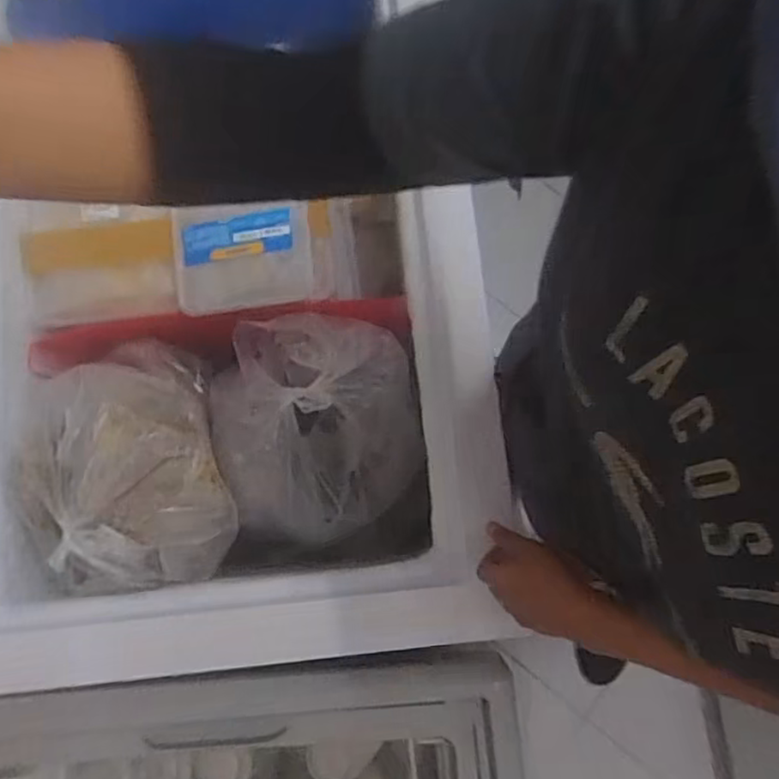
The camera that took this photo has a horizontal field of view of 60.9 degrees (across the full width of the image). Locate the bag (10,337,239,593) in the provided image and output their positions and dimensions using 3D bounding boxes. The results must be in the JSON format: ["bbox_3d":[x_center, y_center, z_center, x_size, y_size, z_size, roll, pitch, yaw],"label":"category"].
[{"bbox_3d":[-0.303,0.081,0.788,0.217,0.117,0.290,-7,80,-1],"label":"bag"}]

